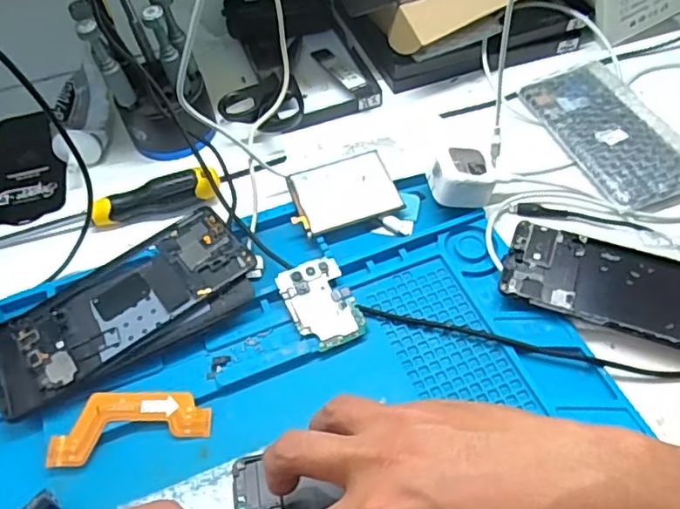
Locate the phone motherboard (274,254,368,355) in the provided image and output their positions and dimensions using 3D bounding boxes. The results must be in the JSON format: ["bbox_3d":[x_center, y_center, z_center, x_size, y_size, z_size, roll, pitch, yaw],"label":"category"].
[{"bbox_3d":[-0.013,0.034,0.411,0.045,0.004,0.064,-20,63,-16],"label":"phone motherboard"}]

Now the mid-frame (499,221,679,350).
[{"bbox_3d":[0.198,0.023,0.410,0.159,0.014,0.077,16,56,15],"label":"mid-frame"}]

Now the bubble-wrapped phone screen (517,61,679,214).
[{"bbox_3d":[0.236,-0.109,0.507,0.092,0.015,0.168,-18,54,-10],"label":"bubble-wrapped phone screen"}]

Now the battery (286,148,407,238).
[{"bbox_3d":[0.002,-0.050,0.471,0.083,0.007,0.060,-18,63,-10],"label":"battery"}]

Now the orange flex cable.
[{"bbox_3d":[-0.132,0.105,0.369,0.096,0.004,0.039,-10,65,-8],"label":"orange flex cable"}]

